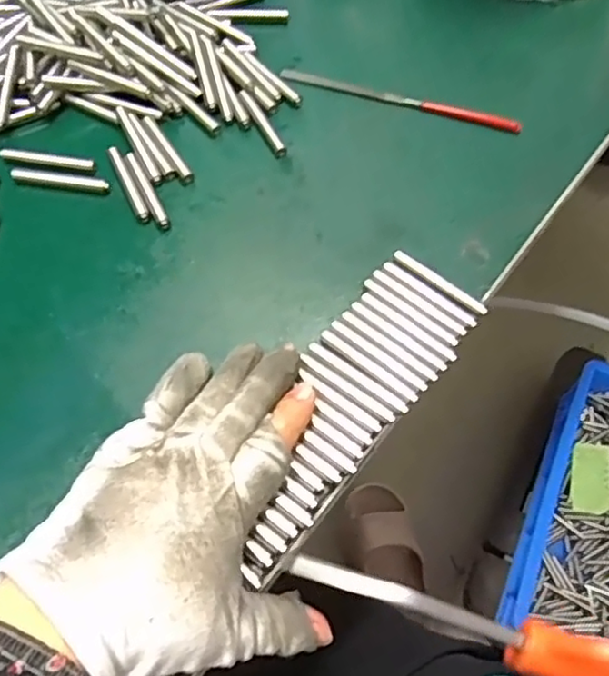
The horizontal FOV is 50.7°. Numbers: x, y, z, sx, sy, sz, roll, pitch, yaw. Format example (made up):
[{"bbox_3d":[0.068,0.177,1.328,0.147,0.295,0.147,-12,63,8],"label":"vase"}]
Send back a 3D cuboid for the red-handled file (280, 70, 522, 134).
[{"bbox_3d":[0.061,-0.158,0.420,0.159,0.010,0.009,18,63,6],"label":"red-handled file"}]

